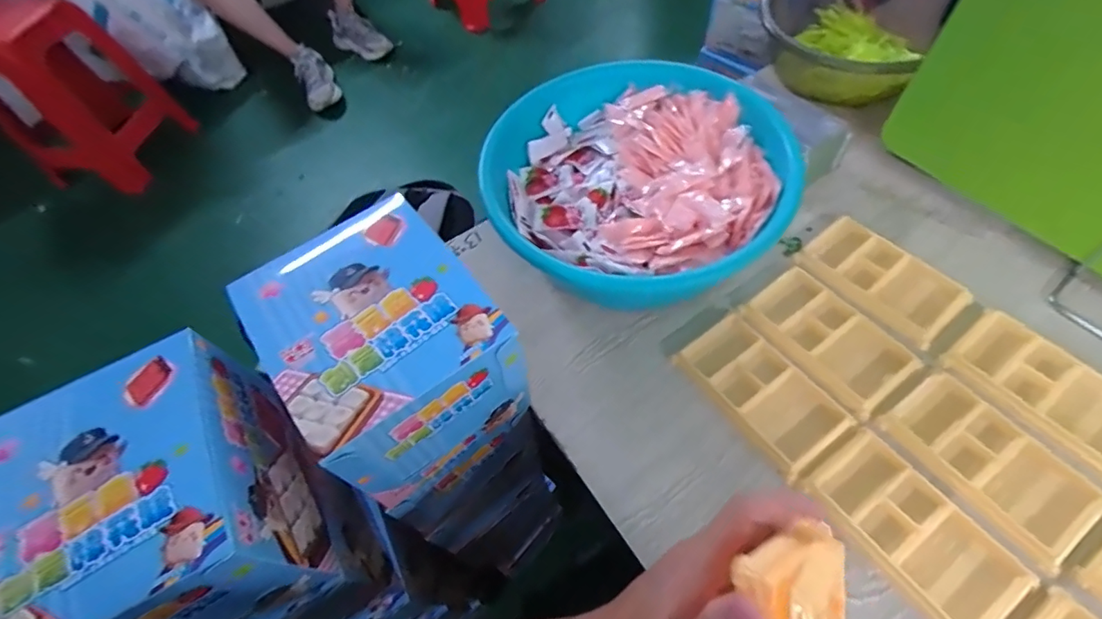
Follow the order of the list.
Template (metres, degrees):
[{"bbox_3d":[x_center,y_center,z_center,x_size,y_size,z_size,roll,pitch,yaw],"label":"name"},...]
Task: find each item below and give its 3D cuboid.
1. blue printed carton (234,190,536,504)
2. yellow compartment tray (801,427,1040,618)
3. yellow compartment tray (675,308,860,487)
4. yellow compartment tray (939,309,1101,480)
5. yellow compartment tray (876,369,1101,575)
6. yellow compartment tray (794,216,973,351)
[{"bbox_3d":[-0.129,0.034,0.425,0.147,0.159,0.180,-36,61,-15],"label":"blue printed carton"},{"bbox_3d":[0.262,0.160,0.372,0.078,0.010,0.135,-32,59,-13],"label":"yellow compartment tray"},{"bbox_3d":[0.182,0.070,0.447,0.079,0.012,0.134,-34,60,-14],"label":"yellow compartment tray"},{"bbox_3d":[0.413,0.065,0.424,0.083,0.015,0.139,-36,60,-15],"label":"yellow compartment tray"},{"bbox_3d":[0.342,0.119,0.402,0.079,0.013,0.138,-31,59,-13],"label":"yellow compartment tray"},{"bbox_3d":[0.319,-0.032,0.497,0.083,0.013,0.137,-37,61,-16],"label":"yellow compartment tray"}]

